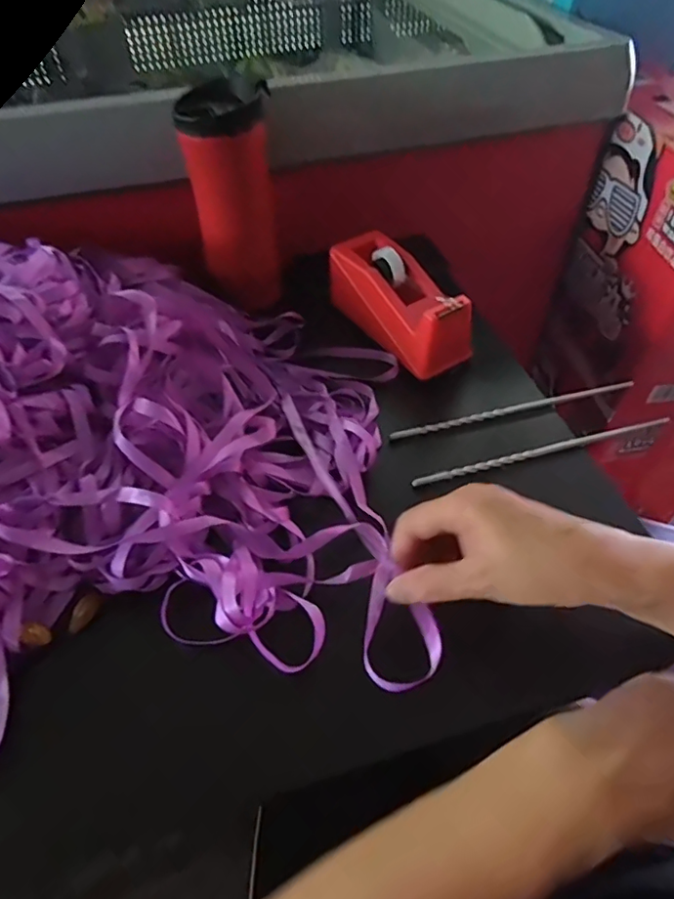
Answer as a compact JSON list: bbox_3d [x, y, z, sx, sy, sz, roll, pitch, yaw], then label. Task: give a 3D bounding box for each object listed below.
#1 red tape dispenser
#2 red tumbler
[{"bbox_3d":[0.056,-0.135,0.506,0.067,0.058,0.149,-26,54,-19],"label":"red tape dispenser"},{"bbox_3d":[-0.093,-0.228,0.517,0.073,0.171,0.079,-9,50,-7],"label":"red tumbler"}]

